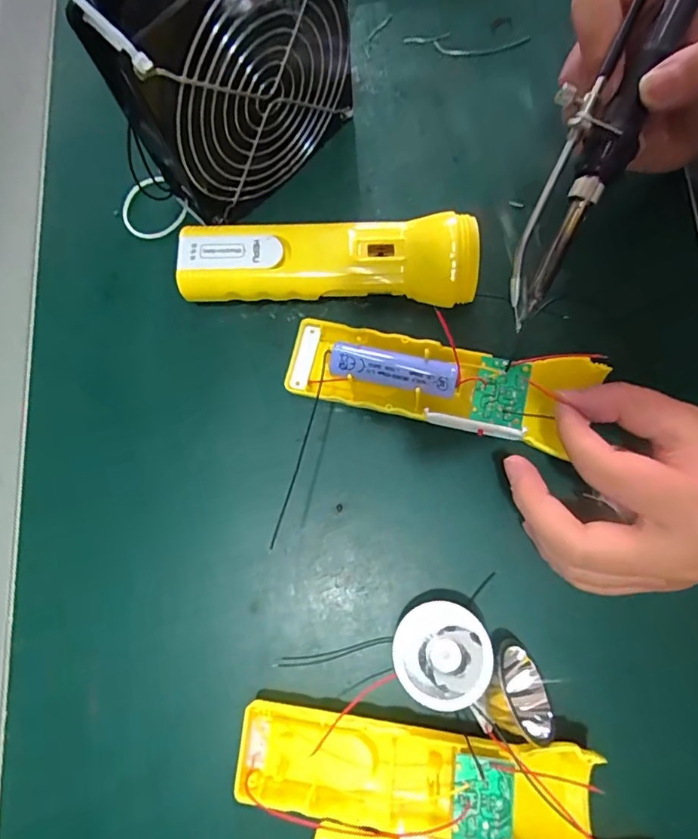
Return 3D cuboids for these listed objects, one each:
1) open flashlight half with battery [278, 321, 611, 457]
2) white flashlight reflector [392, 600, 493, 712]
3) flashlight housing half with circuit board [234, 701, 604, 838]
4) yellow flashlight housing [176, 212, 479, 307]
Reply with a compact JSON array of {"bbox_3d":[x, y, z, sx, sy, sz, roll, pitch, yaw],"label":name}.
[{"bbox_3d":[0.044,-0.020,0.263,0.155,0.023,0.048,11,76,11],"label":"open flashlight half with battery"},{"bbox_3d":[0.046,0.114,0.243,0.044,0.023,0.044,-9,58,14],"label":"white flashlight reflector"},{"bbox_3d":[0.027,0.165,0.232,0.160,0.029,0.050,6,79,6],"label":"flashlight housing half with circuit board"},{"bbox_3d":[-0.012,-0.088,0.287,0.162,0.033,0.044,0,79,5],"label":"yellow flashlight housing"}]

